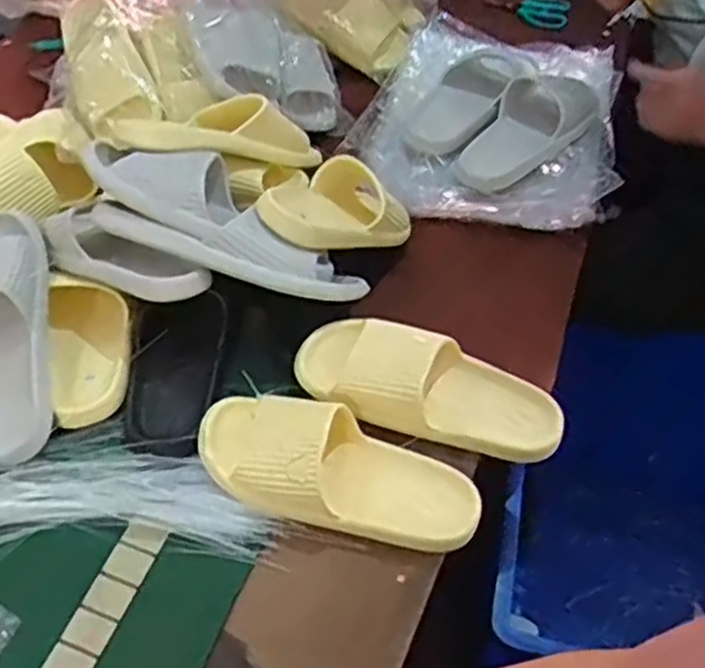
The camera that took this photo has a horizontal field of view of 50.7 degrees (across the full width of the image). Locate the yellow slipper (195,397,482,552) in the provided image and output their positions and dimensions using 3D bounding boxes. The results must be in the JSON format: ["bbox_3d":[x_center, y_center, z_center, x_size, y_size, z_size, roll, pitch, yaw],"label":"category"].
[{"bbox_3d":[-0.013,0.112,0.662,0.253,0.069,0.101,14,51,9],"label":"yellow slipper"}]

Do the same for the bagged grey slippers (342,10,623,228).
[{"bbox_3d":[0.181,-0.293,0.982,0.318,0.077,0.356,13,51,8],"label":"bagged grey slippers"}]

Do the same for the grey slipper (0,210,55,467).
[{"bbox_3d":[-0.340,-0.003,0.713,0.094,0.070,0.253,-10,80,6],"label":"grey slipper"}]

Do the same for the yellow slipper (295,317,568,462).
[{"bbox_3d":[0.075,0.051,0.712,0.255,0.058,0.101,17,52,11],"label":"yellow slipper"}]

